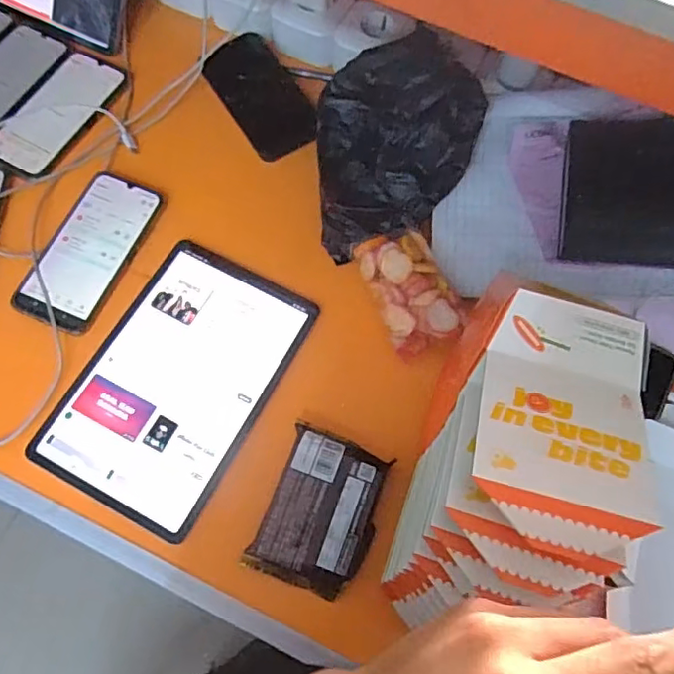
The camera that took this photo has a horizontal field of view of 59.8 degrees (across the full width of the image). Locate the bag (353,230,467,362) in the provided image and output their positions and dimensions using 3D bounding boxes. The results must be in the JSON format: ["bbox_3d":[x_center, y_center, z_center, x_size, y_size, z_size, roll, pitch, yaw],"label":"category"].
[{"bbox_3d":[0.070,-0.043,0.558,0.070,0.041,0.123,-22,71,-11],"label":"bag"}]

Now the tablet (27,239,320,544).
[{"bbox_3d":[-0.144,0.038,0.544,0.162,0.008,0.250,27,69,8],"label":"tablet"}]

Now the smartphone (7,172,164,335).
[{"bbox_3d":[-0.244,-0.087,0.584,0.081,0.013,0.164,21,68,6],"label":"smartphone"}]

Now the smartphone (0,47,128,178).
[{"bbox_3d":[-0.306,-0.249,0.647,0.080,0.011,0.165,25,69,7],"label":"smartphone"}]

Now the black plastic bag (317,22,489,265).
[{"bbox_3d":[0.061,-0.193,0.584,0.158,0.103,0.194,-3,68,-4],"label":"black plastic bag"}]

